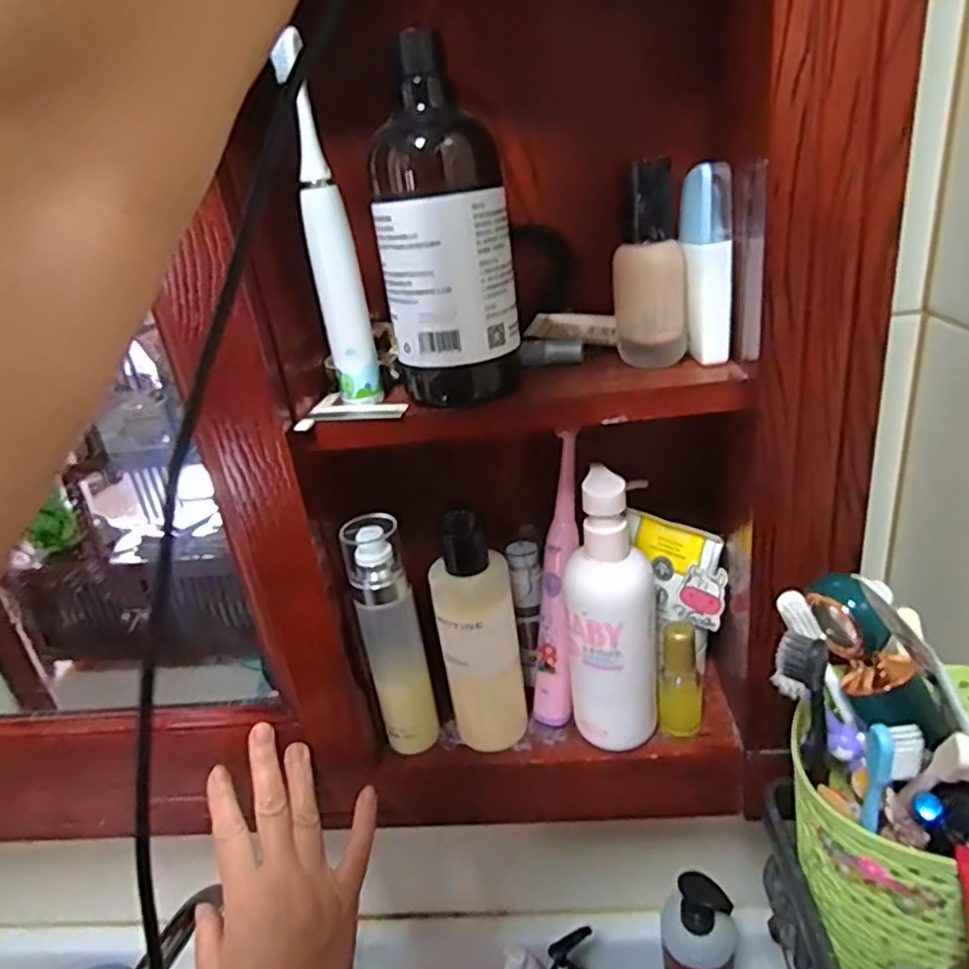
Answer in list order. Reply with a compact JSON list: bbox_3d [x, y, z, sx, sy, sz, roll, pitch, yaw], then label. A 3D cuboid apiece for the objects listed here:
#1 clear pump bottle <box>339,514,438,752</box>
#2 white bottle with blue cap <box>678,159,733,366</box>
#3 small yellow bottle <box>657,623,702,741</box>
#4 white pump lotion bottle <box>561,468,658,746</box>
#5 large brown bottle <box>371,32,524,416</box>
[{"bbox_3d":[-0.061,0.102,0.460,0.037,0.172,0.031,-12,26,-9],"label":"clear pump bottle"},{"bbox_3d":[0.119,-0.117,0.371,0.025,0.099,0.019,-1,26,13],"label":"white bottle with blue cap"},{"bbox_3d":[0.130,0.130,0.459,0.026,0.077,0.021,1,27,18],"label":"small yellow bottle"},{"bbox_3d":[0.080,0.082,0.442,0.059,0.180,0.058,6,29,27],"label":"white pump lotion bottle"},{"bbox_3d":[-0.025,-0.126,0.362,0.064,0.166,0.051,15,34,40],"label":"large brown bottle"}]

